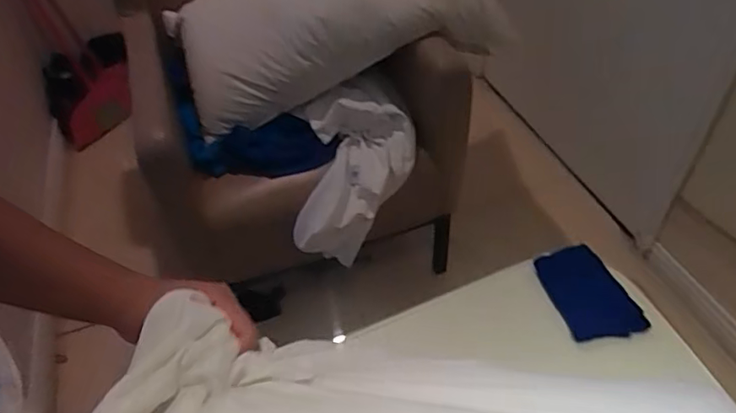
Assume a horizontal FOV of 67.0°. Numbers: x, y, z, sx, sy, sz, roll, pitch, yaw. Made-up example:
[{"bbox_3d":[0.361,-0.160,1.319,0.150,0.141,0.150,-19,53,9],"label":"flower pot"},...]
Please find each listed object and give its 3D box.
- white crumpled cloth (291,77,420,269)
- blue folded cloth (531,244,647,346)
[{"bbox_3d":[-0.024,-0.083,1.172,0.249,0.233,0.282,-2,45,3],"label":"white crumpled cloth"},{"bbox_3d":[0.310,0.124,0.787,0.095,0.011,0.142,-22,60,-3],"label":"blue folded cloth"}]

